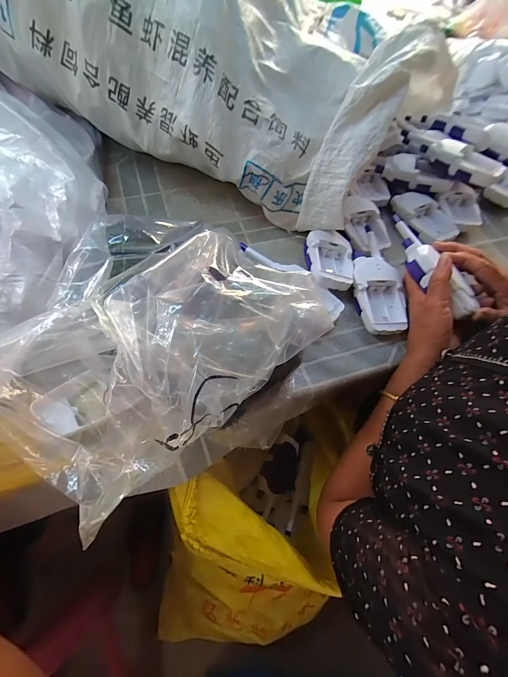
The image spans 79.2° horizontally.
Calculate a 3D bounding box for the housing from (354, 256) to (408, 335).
[{"bbox_3d":[0.165,-0.059,0.410,0.065,0.039,0.116,-2,63,-5],"label":"housing"}]

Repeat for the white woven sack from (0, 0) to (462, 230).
[{"bbox_3d":[-0.148,-0.452,0.422,0.716,0.246,0.346,22,63,-9],"label":"white woven sack"}]

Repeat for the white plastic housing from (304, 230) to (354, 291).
[{"bbox_3d":[0.105,-0.104,0.428,0.066,0.042,0.093,4,63,-2],"label":"white plastic housing"}]

